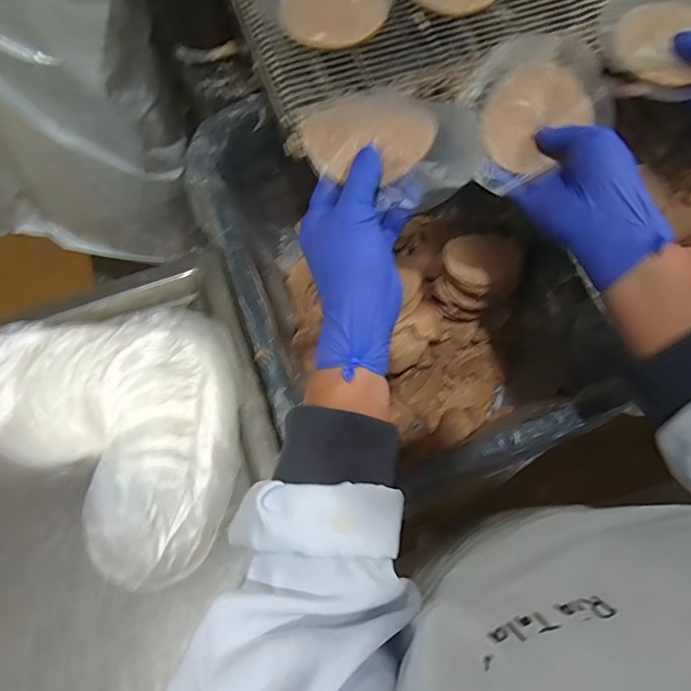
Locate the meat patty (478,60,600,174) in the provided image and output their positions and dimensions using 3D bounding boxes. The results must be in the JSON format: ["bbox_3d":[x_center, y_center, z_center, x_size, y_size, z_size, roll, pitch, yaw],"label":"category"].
[{"bbox_3d":[0.149,-0.182,0.373,0.082,0.006,0.070,-42,101,8],"label":"meat patty"}]

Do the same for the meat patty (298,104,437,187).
[{"bbox_3d":[0.015,-0.142,0.316,0.085,0.015,0.066,-6,71,-3],"label":"meat patty"}]

